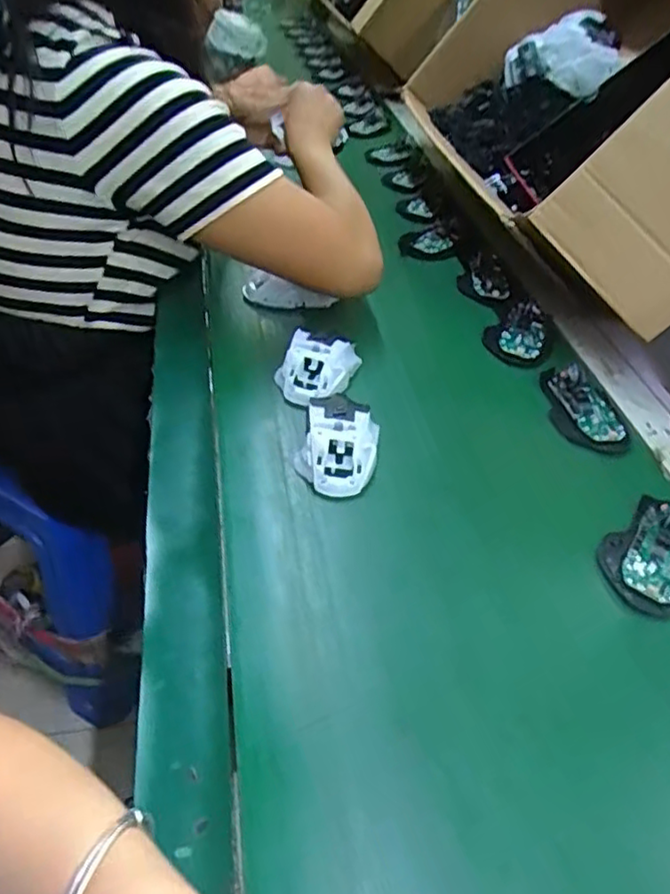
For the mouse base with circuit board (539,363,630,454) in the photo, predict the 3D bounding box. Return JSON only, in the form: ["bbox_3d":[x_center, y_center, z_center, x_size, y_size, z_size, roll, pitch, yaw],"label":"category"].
[{"bbox_3d":[0.242,-0.044,0.642,0.064,0.022,0.112,-3,43,-11],"label":"mouse base with circuit board"}]

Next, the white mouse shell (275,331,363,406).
[{"bbox_3d":[-0.016,-0.079,0.630,0.062,0.041,0.083,18,44,13],"label":"white mouse shell"}]

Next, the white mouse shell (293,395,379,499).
[{"bbox_3d":[0.005,-0.006,0.554,0.068,0.037,0.095,14,43,7],"label":"white mouse shell"}]

